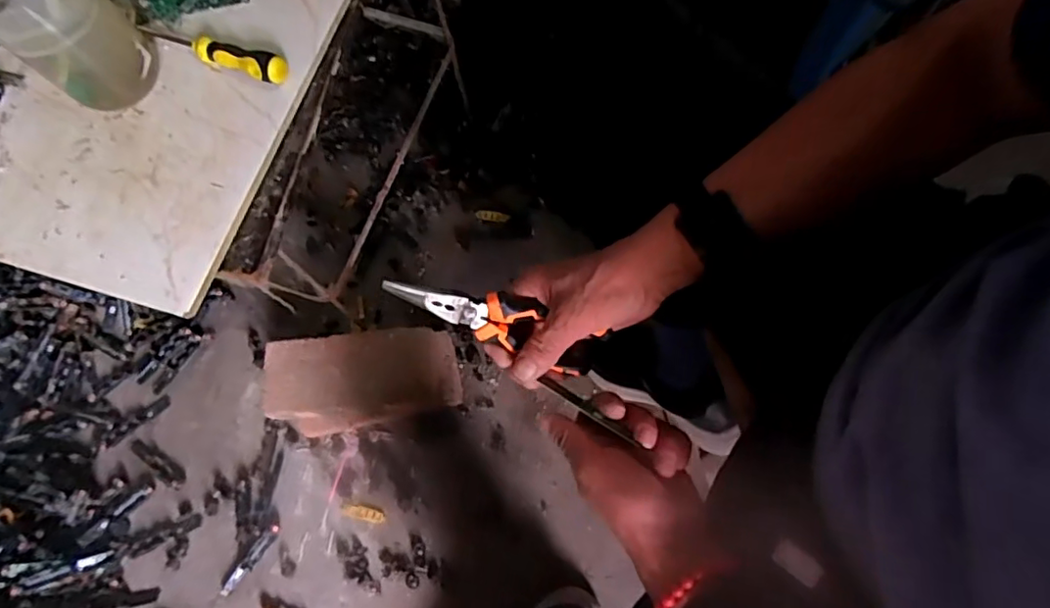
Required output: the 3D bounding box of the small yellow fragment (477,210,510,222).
[{"bbox_3d":[-0.051,-0.140,0.939,0.054,0.007,0.016,10,71,10],"label":"small yellow fragment"}]

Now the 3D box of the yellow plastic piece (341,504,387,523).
[{"bbox_3d":[-0.220,0.284,0.802,0.063,0.004,0.018,7,71,9],"label":"yellow plastic piece"}]

